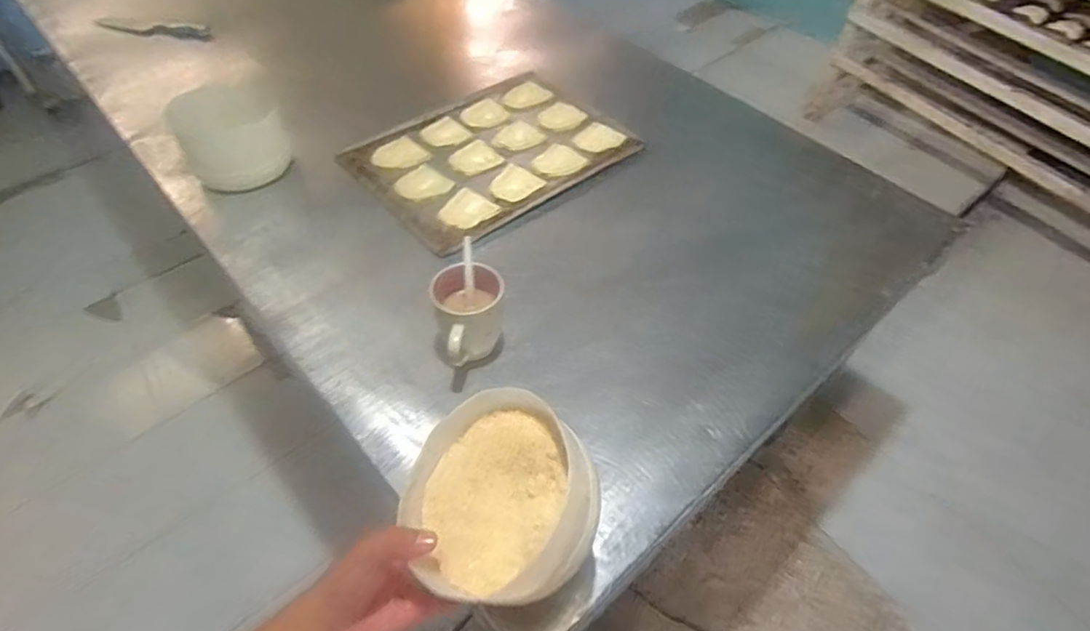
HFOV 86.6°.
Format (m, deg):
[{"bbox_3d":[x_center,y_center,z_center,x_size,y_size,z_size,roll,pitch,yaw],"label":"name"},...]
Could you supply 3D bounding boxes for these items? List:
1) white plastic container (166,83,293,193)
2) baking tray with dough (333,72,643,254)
[{"bbox_3d":[-0.506,-0.290,0.942,0.155,0.123,0.127,-22,58,-19],"label":"white plastic container"},{"bbox_3d":[-0.090,-0.294,1.024,0.458,0.020,0.314,-38,63,-25],"label":"baking tray with dough"}]

